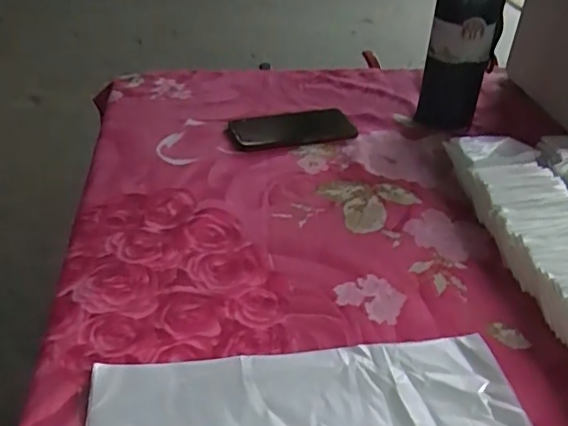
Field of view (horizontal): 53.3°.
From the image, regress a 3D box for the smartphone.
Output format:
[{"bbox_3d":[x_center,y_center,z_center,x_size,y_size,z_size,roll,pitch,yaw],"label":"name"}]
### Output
[{"bbox_3d":[0.009,-0.115,0.749,0.158,0.013,0.079,-9,37,-14],"label":"smartphone"}]

